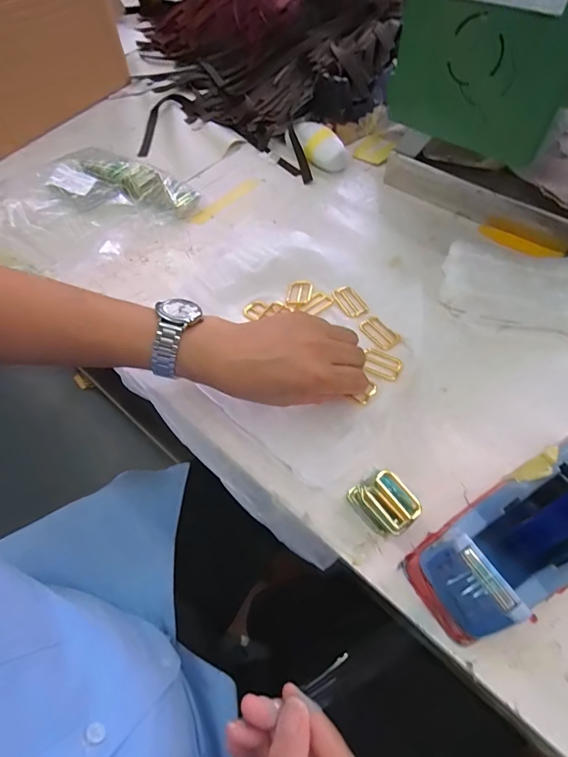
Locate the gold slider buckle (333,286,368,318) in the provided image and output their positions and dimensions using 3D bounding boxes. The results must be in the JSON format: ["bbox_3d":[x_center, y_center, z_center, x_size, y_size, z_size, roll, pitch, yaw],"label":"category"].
[{"bbox_3d":[0.079,-0.094,0.494,0.032,0.006,0.047,-27,62,-14],"label":"gold slider buckle"}]

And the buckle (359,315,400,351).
[{"bbox_3d":[0.110,-0.052,0.469,0.029,0.005,0.046,-34,64,-18],"label":"buckle"}]

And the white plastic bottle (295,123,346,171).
[{"bbox_3d":[0.056,-0.378,0.662,0.051,0.035,0.107,-24,61,-13],"label":"white plastic bottle"}]

